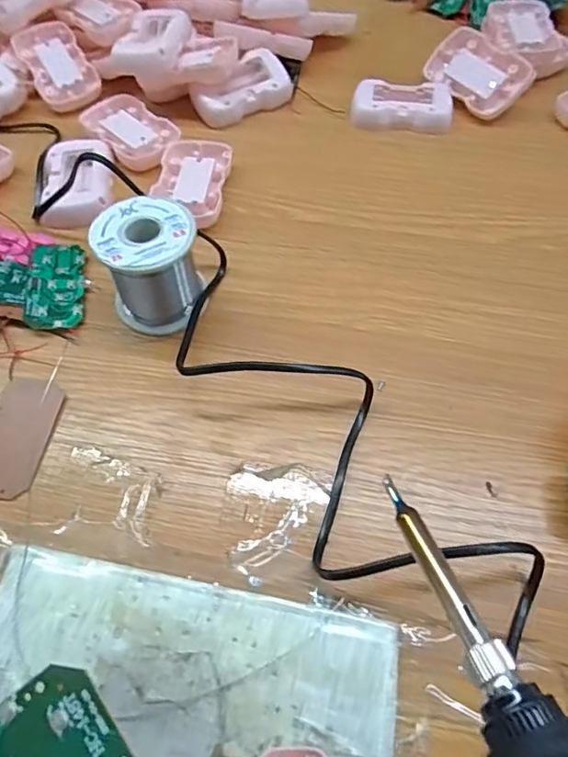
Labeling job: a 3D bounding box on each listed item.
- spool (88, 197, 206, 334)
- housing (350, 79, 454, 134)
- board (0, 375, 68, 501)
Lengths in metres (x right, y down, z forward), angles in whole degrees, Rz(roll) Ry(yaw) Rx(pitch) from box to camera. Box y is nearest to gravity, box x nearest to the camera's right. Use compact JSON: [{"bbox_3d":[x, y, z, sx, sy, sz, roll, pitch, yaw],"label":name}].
[{"bbox_3d":[-0.085,-0.072,0.349,0.054,0.062,0.058,-1,58,1],"label":"spool"},{"bbox_3d":[0.105,-0.241,0.477,0.085,0.018,0.055,10,59,7],"label":"housing"},{"bbox_3d":[-0.158,0.033,0.321,0.040,0.006,0.077,6,59,5],"label":"board"}]

